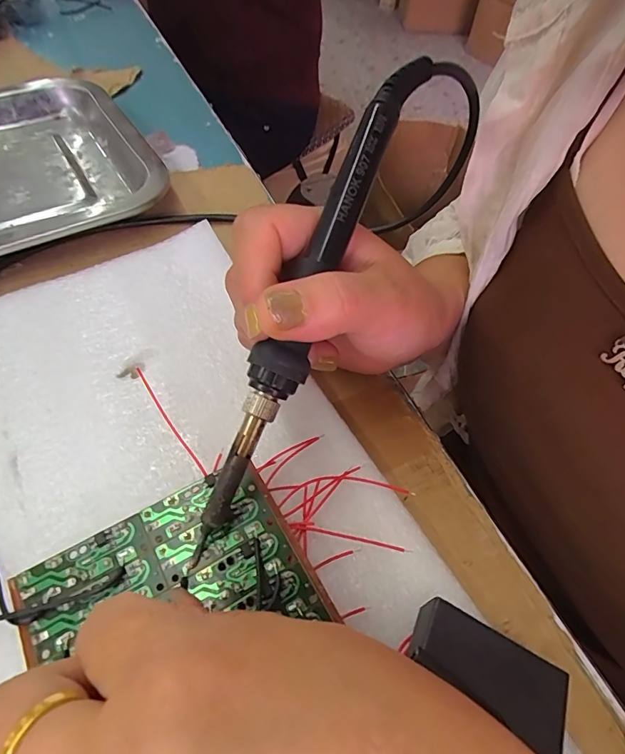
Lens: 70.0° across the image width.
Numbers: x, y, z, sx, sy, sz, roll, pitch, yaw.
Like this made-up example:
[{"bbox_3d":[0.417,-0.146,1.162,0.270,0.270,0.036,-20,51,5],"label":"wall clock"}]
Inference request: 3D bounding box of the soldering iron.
[{"bbox_3d":[-0.001,-0.029,0.172,0.021,0.025,0.204,22,87,10],"label":"soldering iron"}]

